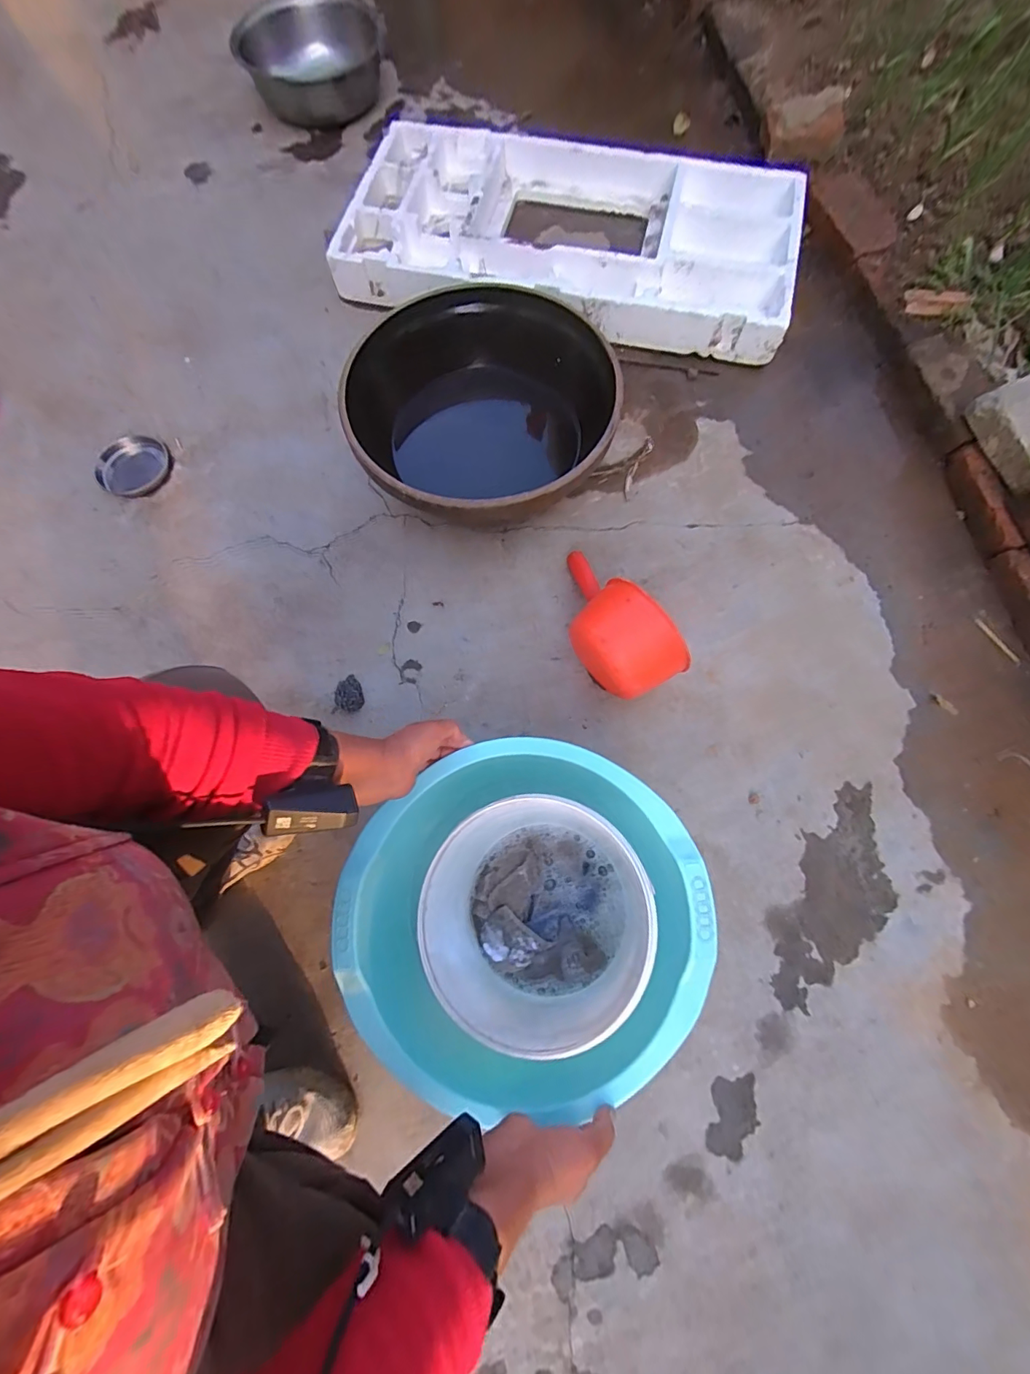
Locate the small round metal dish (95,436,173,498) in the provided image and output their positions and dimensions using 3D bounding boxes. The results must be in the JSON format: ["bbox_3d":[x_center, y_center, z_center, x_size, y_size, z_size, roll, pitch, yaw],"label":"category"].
[{"bbox_3d":[-0.733,-0.427,0.915,0.141,0.016,0.132,0,74,1],"label":"small round metal dish"}]

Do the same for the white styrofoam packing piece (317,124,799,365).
[{"bbox_3d":[0.113,-0.978,1.019,0.931,0.080,0.515,13,75,5],"label":"white styrofoam packing piece"}]

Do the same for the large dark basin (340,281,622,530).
[{"bbox_3d":[-0.053,-0.452,0.816,0.425,0.173,0.442,0,74,1],"label":"large dark basin"}]

